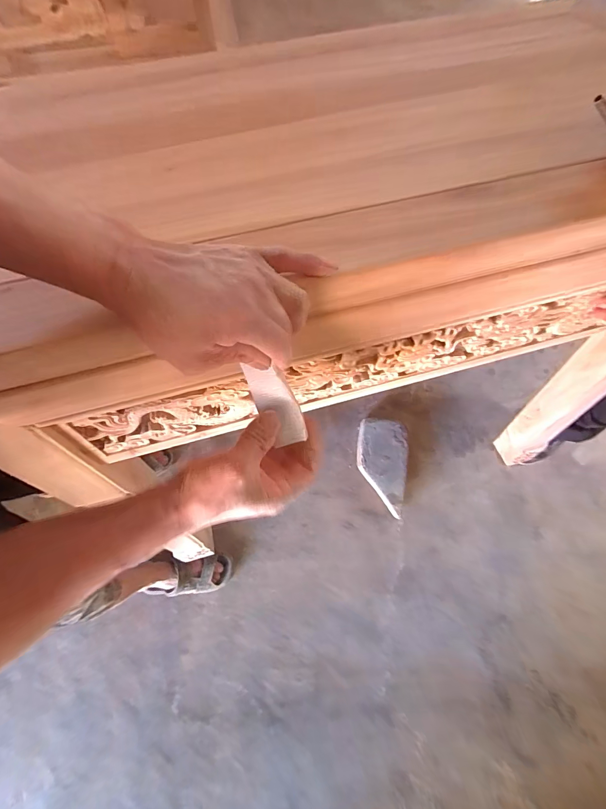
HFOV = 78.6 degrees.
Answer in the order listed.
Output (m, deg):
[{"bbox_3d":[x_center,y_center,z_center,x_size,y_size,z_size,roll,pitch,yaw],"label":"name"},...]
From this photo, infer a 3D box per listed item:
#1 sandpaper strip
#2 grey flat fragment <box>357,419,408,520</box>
[{"bbox_3d":[-0.024,0.000,0.328,0.038,0.080,0.006,-9,33,18],"label":"sandpaper strip"},{"bbox_3d":[0.245,0.193,1.153,0.141,0.082,0.277,4,79,-2],"label":"grey flat fragment"}]

